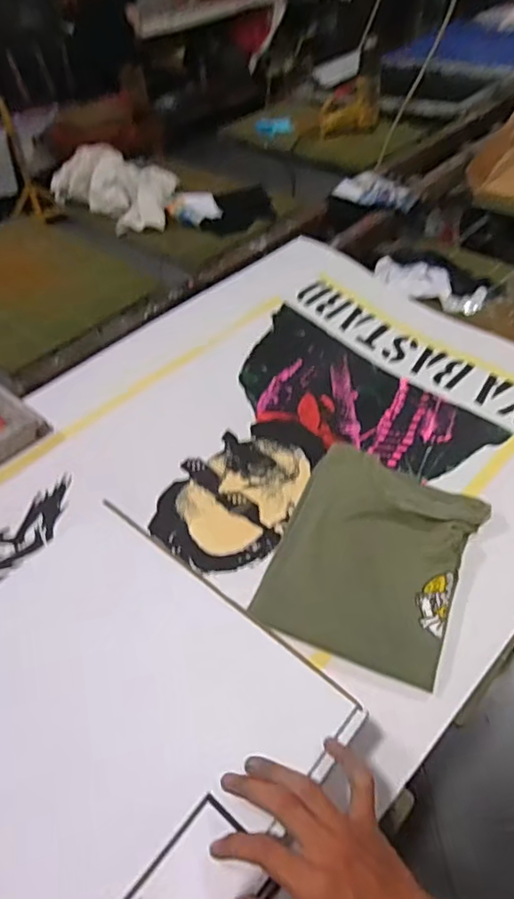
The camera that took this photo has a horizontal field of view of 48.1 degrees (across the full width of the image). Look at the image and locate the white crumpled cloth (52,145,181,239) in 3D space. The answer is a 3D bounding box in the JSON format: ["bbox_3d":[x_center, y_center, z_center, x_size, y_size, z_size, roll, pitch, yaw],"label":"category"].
[{"bbox_3d":[-0.363,-0.661,1.468,0.325,0.119,0.283,-12,48,-6],"label":"white crumpled cloth"}]

